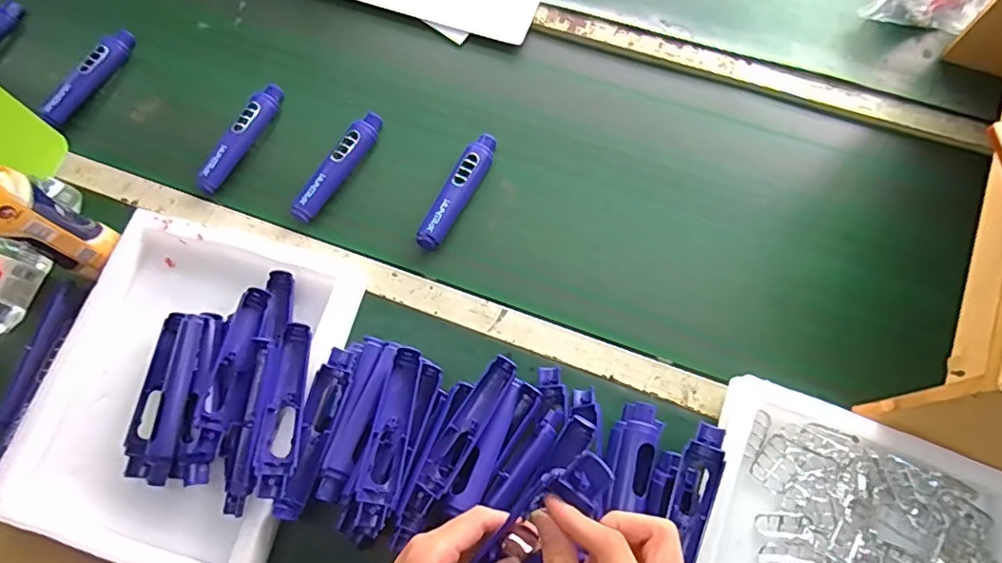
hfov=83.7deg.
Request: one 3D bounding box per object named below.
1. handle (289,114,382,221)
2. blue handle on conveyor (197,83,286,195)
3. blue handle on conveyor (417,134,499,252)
[{"bbox_3d":[-0.209,-0.150,0.716,0.029,0.026,0.172,31,74,12],"label":"handle"},{"bbox_3d":[-0.338,-0.190,0.727,0.023,0.026,0.167,23,73,9],"label":"blue handle on conveyor"},{"bbox_3d":[-0.053,-0.114,0.705,0.032,0.037,0.171,25,73,10],"label":"blue handle on conveyor"}]

